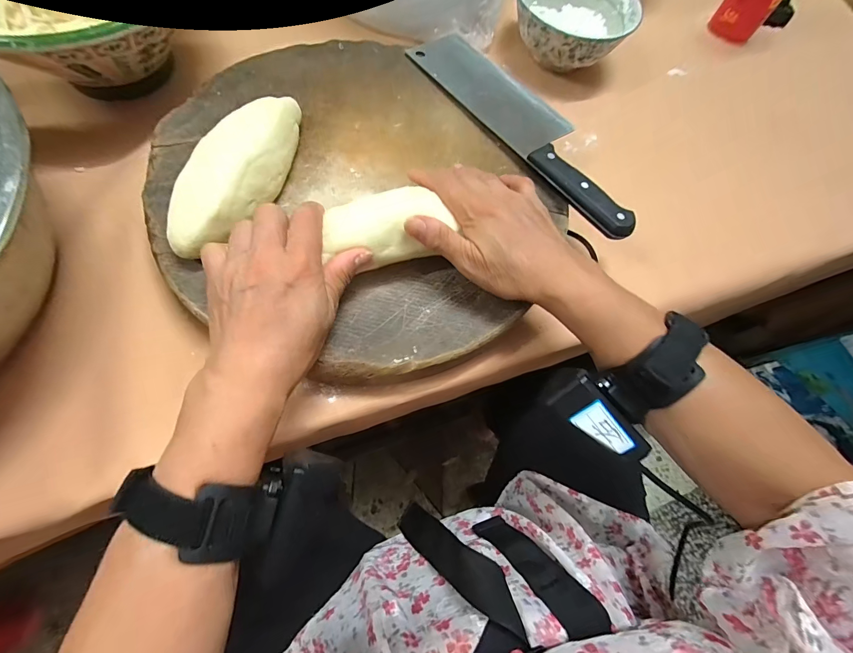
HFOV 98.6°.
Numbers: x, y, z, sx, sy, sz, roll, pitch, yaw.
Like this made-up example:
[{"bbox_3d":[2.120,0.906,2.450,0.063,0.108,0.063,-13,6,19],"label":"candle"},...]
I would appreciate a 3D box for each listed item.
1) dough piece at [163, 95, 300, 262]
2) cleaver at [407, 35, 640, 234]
[{"bbox_3d":[-0.143,-0.120,0.290,0.055,0.050,0.162,23,68,3],"label":"dough piece"},{"bbox_3d":[0.097,-0.201,0.358,0.076,0.030,0.288,-36,76,-18],"label":"cleaver"}]

